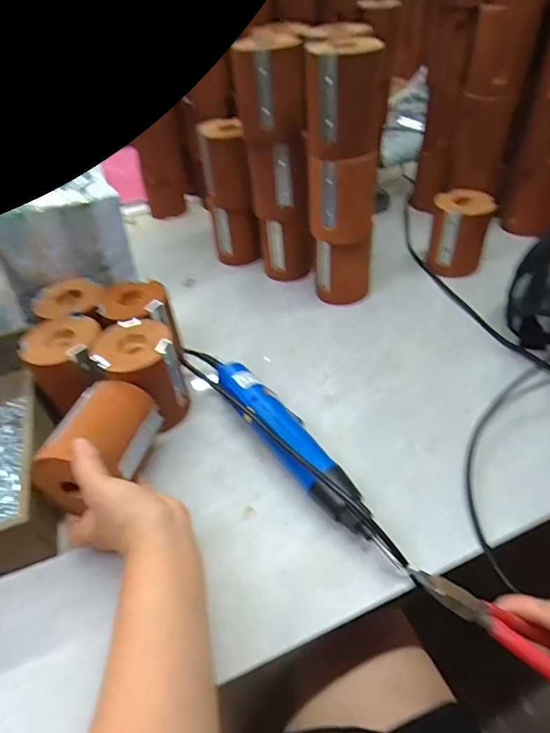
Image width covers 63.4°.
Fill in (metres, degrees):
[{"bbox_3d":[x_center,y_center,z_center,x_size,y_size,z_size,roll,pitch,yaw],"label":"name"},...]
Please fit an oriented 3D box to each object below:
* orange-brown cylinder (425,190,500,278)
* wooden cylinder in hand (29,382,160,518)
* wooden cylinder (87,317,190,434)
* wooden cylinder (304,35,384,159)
[{"bbox_3d":[0.261,-0.191,0.635,0.078,0.098,0.081,16,47,19],"label":"orange-brown cylinder"},{"bbox_3d":[-0.153,0.063,0.394,0.062,0.059,0.110,13,44,18],"label":"wooden cylinder in hand"},{"bbox_3d":[-0.142,0.009,0.476,0.077,0.097,0.077,-3,45,3],"label":"wooden cylinder"},{"bbox_3d":[0.071,-0.284,0.473,0.073,0.101,0.063,-1,45,5],"label":"wooden cylinder"}]

